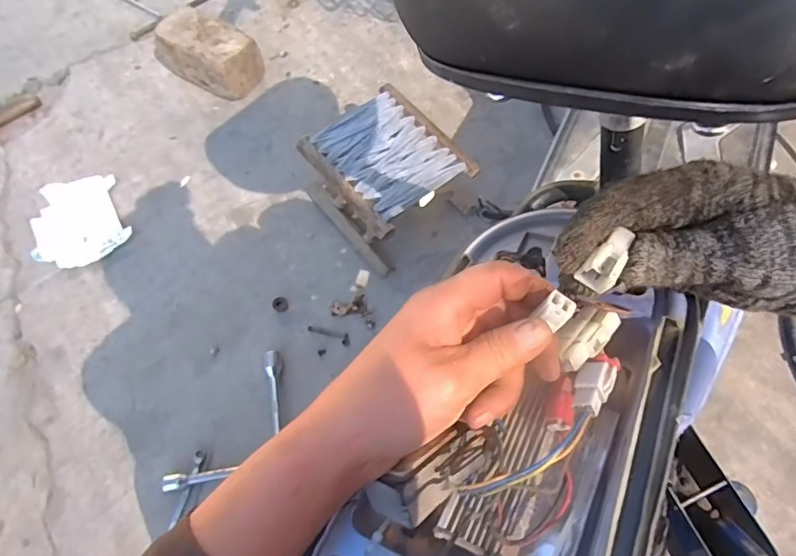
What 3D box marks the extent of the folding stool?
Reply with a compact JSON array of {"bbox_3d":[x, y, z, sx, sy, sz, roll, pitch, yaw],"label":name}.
[{"bbox_3d":[-0.021,-0.180,0.923,0.223,0.140,0.239,-38,71,-14],"label":"folding stool"}]

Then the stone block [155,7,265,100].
[{"bbox_3d":[-0.393,-0.471,1.085,0.210,0.110,0.129,28,70,12],"label":"stone block"}]

